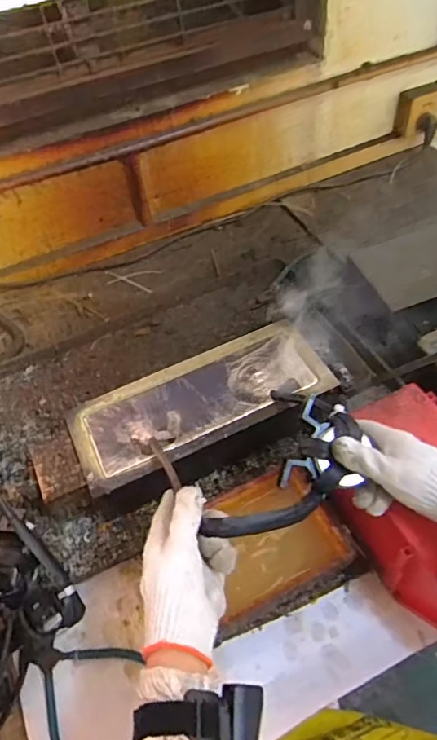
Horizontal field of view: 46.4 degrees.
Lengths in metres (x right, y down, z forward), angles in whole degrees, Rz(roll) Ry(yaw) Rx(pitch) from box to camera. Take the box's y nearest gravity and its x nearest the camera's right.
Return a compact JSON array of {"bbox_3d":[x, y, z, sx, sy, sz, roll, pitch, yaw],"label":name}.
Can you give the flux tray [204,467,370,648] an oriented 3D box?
[{"bbox_3d":[0.060,0.200,0.592,0.180,0.068,0.136,-22,53,-11],"label":"flux tray"}]

